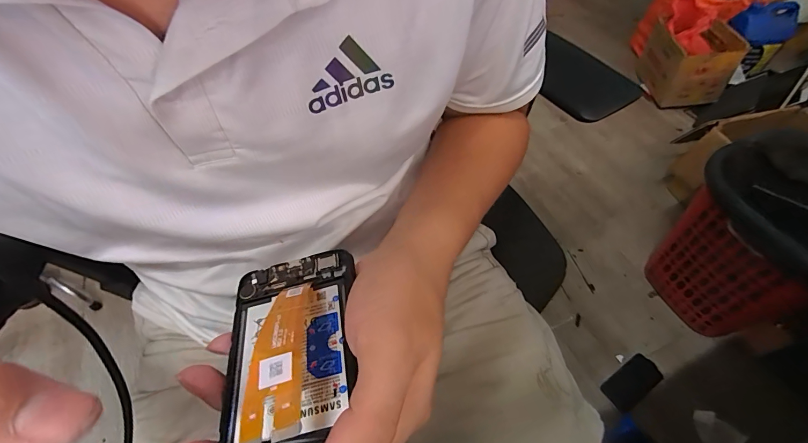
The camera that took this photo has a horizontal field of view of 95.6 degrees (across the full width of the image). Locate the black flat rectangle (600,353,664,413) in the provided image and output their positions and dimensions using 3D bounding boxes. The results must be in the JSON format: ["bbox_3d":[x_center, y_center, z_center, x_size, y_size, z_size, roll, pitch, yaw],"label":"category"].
[{"bbox_3d":[0.502,0.351,0.805,0.137,0.006,0.065,-28,57,-18],"label":"black flat rectangle"}]

